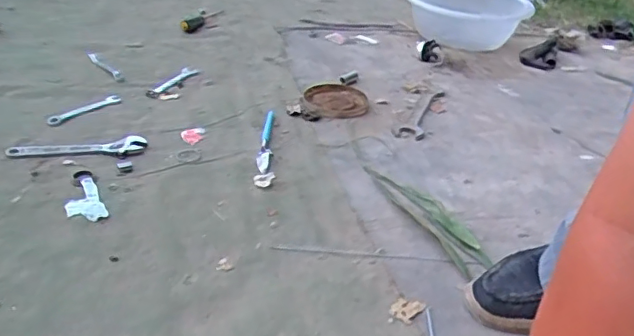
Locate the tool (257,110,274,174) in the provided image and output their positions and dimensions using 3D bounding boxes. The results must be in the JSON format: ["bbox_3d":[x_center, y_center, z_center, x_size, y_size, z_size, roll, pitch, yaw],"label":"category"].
[{"bbox_3d":[-0.081,-0.049,0.933,0.021,0.014,0.191,5,32,-1],"label":"tool"}]

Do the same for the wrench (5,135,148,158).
[{"bbox_3d":[-0.363,-0.029,0.848,0.195,0.010,0.047,-5,33,-18],"label":"wrench"}]

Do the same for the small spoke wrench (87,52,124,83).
[{"bbox_3d":[-0.419,-0.200,1.109,0.022,0.012,0.152,-21,41,-37],"label":"small spoke wrench"}]

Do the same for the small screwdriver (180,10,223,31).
[{"bbox_3d":[-0.291,-0.387,1.434,0.032,0.021,0.208,15,33,13],"label":"small screwdriver"}]

